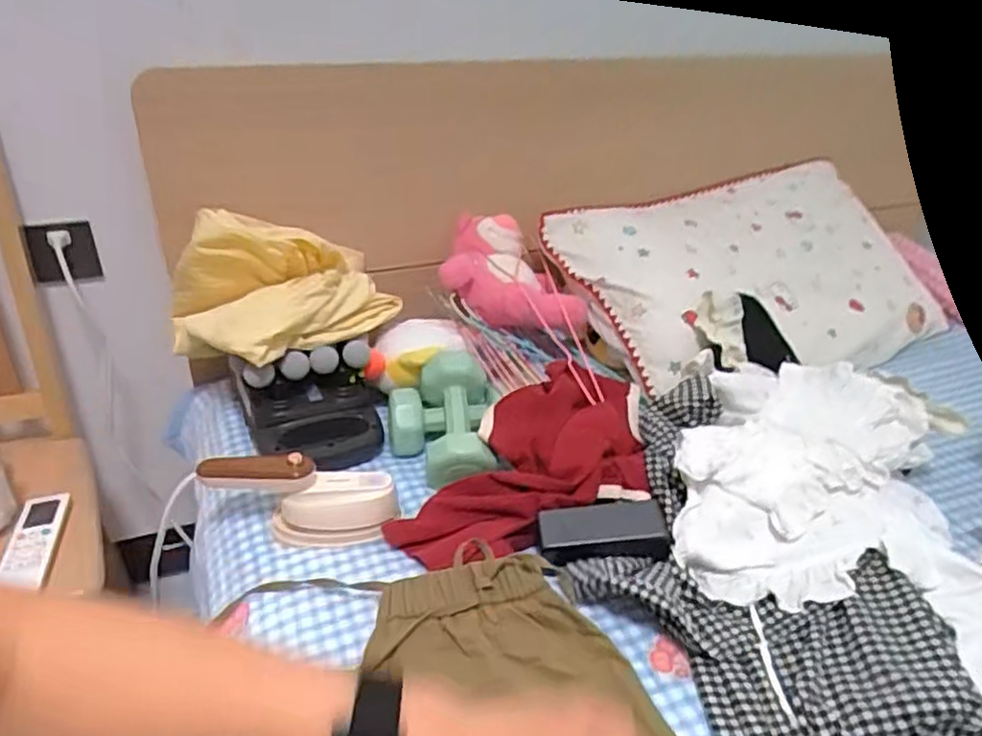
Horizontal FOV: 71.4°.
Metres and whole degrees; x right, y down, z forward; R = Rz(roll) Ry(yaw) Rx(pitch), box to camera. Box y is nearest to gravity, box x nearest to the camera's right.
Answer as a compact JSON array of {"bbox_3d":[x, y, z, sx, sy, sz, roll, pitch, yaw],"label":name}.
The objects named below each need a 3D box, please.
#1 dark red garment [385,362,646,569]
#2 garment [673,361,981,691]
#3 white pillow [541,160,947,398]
[{"bbox_3d":[0.080,0.105,0.785,0.199,0.099,0.323,22,35,34],"label":"dark red garment"},{"bbox_3d":[0.360,0.121,0.696,0.328,0.088,0.359,8,30,14],"label":"garment"},{"bbox_3d":[0.445,-0.173,1.093,0.647,0.111,0.415,-19,63,-28],"label":"white pillow"}]

